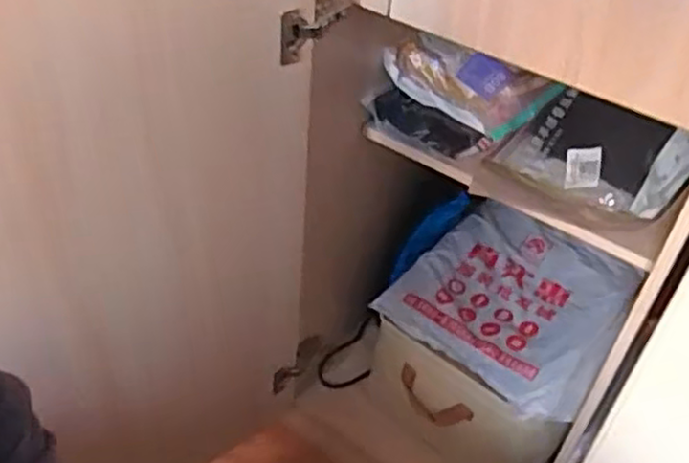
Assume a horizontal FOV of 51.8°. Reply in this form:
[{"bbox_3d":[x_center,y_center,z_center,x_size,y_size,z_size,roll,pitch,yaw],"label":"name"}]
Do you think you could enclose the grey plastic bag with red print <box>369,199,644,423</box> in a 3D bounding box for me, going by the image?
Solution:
[{"bbox_3d":[0.238,0.104,1.023,0.302,0.080,0.250,32,47,27],"label":"grey plastic bag with red print"}]

